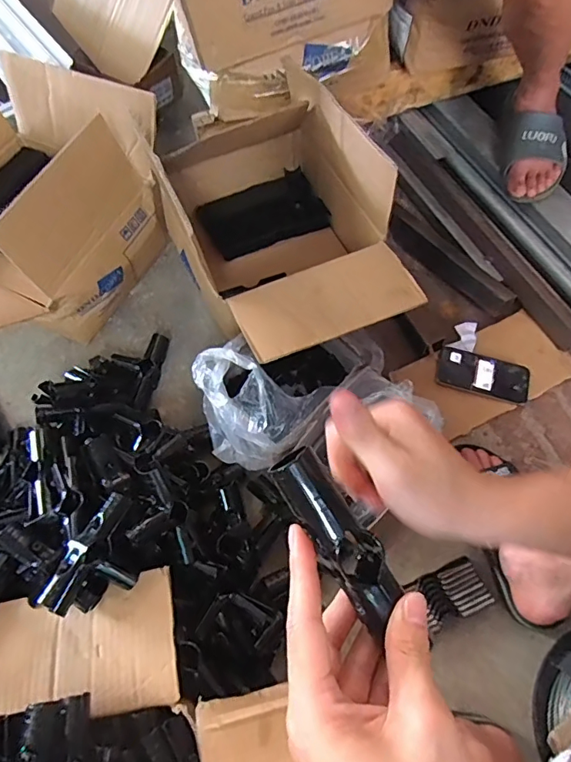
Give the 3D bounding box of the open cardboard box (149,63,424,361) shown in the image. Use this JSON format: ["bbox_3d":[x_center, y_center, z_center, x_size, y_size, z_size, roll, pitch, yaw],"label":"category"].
[{"bbox_3d":[-0.020,-0.253,0.796,0.296,0.236,0.489,-23,65,-9],"label":"open cardboard box"}]

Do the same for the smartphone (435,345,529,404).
[{"bbox_3d":[0.323,-0.013,0.791,0.145,0.014,0.073,14,65,9],"label":"smartphone"}]

